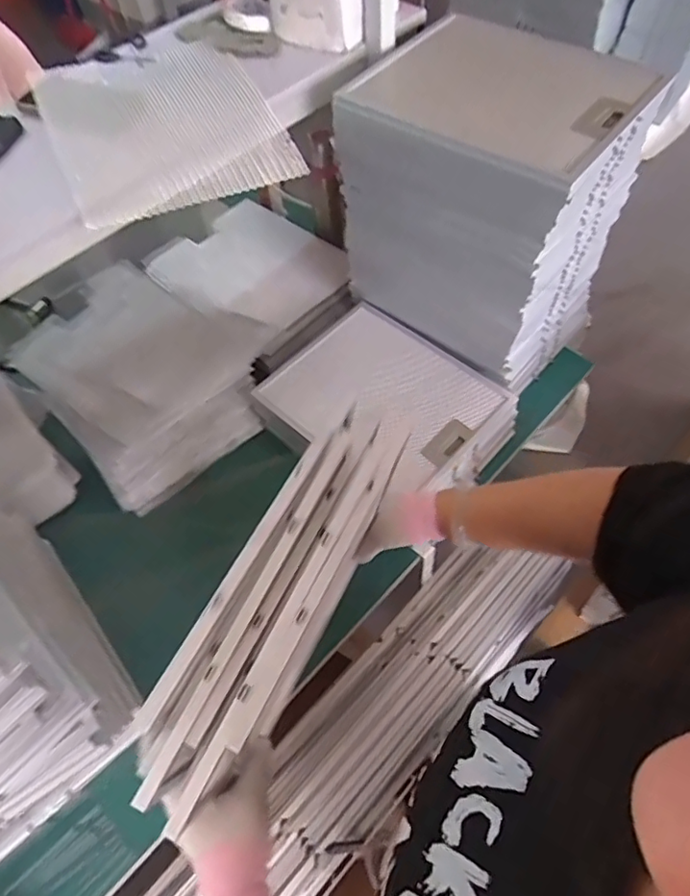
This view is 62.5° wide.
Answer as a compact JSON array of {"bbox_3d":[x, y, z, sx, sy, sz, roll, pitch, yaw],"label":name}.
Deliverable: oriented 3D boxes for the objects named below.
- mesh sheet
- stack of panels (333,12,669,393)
[{"bbox_3d":[-0.244,-0.432,0.748,0.270,0.046,0.345,-24,60,-11],"label":"mesh sheet"},{"bbox_3d":[0.221,-0.385,0.905,0.358,0.380,0.312,36,67,23],"label":"stack of panels"}]

